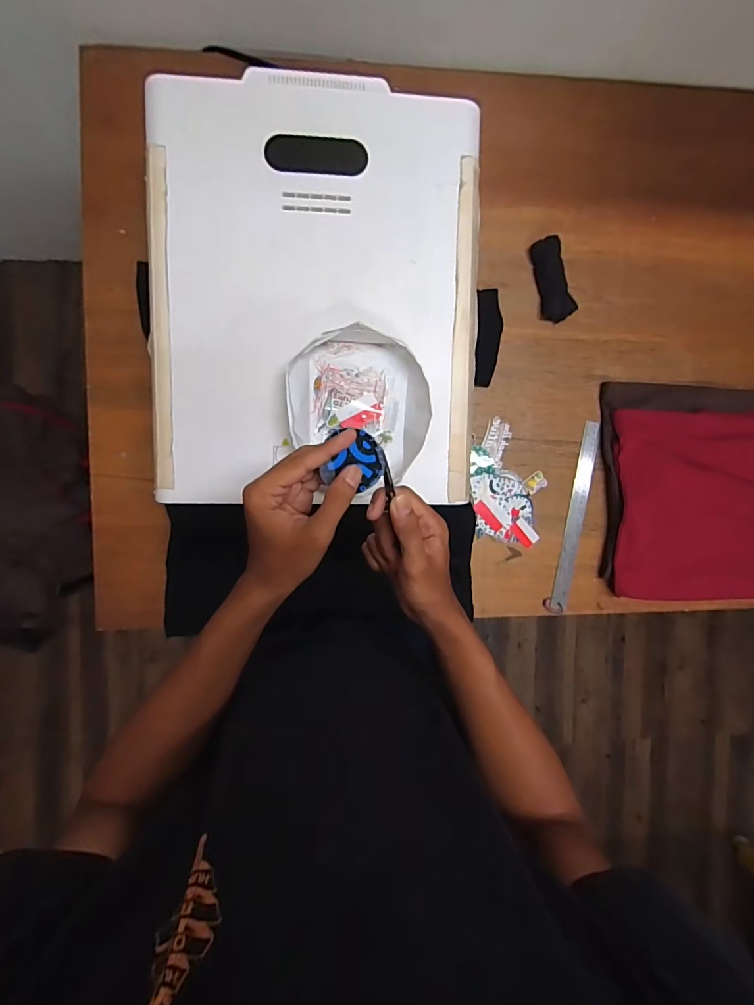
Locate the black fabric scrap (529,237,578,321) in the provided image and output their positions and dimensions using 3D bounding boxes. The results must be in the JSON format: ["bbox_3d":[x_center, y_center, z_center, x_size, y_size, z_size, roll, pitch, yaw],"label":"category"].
[{"bbox_3d":[0.288,-0.366,0.730,0.048,0.024,0.129,-15,95,-4],"label":"black fabric scrap"}]

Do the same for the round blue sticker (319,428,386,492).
[{"bbox_3d":[-0.018,-0.034,0.365,0.048,0.004,0.049,11,107,-6],"label":"round blue sticker"}]

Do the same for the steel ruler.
[{"bbox_3d":[0.343,0.023,0.762,0.031,0.009,0.318,10,93,7],"label":"steel ruler"}]

